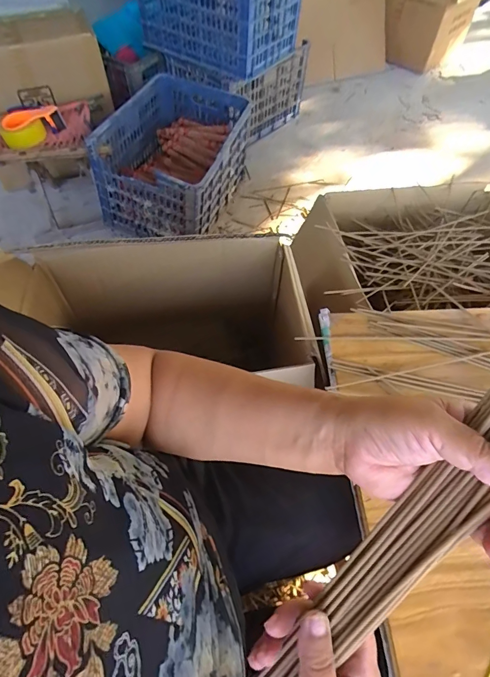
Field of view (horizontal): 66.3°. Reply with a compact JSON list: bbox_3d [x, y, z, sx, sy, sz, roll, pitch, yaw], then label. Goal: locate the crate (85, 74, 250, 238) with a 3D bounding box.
[{"bbox_3d":[-0.207,-0.587,1.196,0.357,0.244,0.521,16,59,8],"label":"crate"}]

